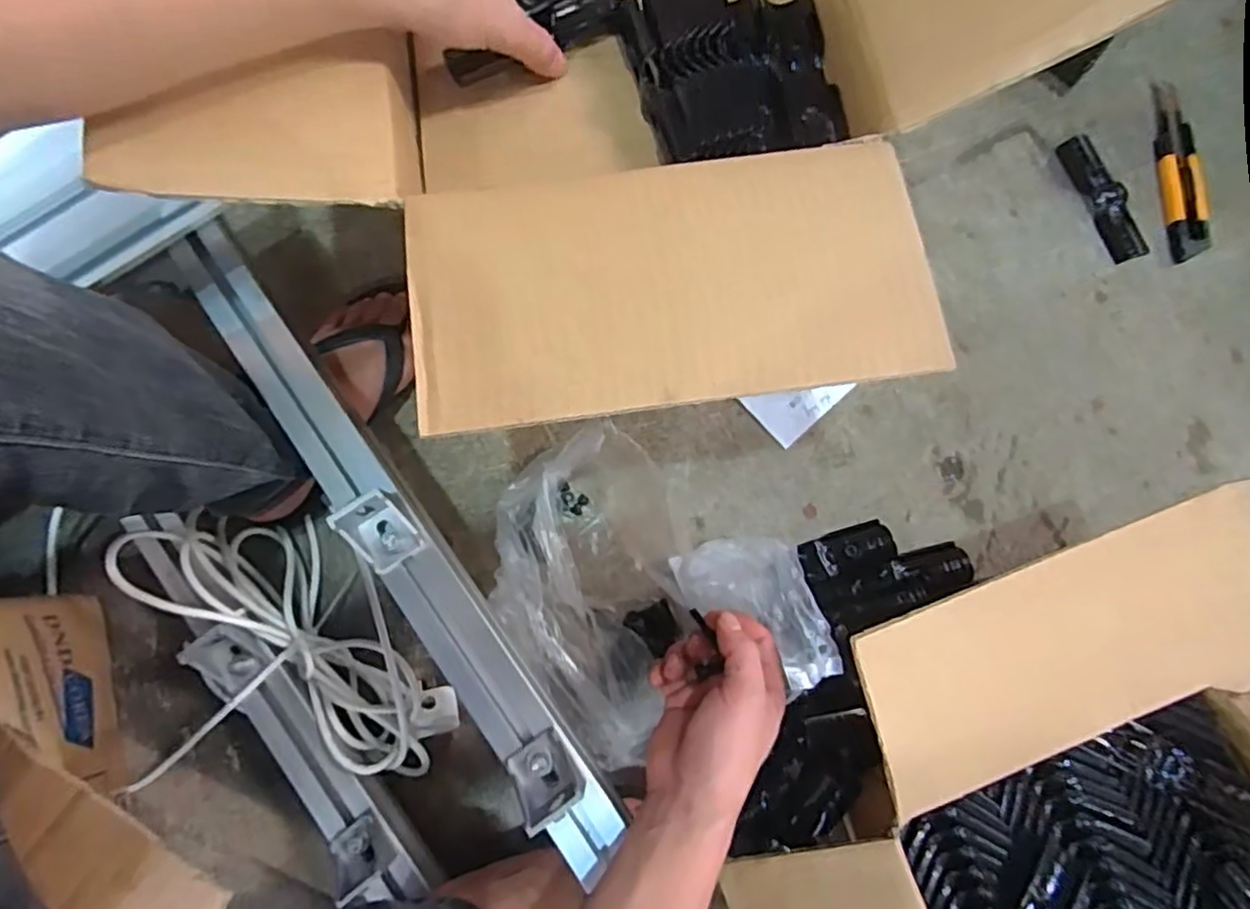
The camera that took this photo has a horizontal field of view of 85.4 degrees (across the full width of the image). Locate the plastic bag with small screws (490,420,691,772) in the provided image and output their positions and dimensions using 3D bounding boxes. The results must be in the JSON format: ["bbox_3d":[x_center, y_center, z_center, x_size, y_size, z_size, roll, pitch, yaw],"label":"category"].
[{"bbox_3d":[-0.025,0.109,0.545,0.138,0.076,0.250,-9,78,-1],"label":"plastic bag with small screws"}]

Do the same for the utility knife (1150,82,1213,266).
[{"bbox_3d":[0.534,-0.277,0.651,0.039,0.020,0.192,1,78,1],"label":"utility knife"}]

